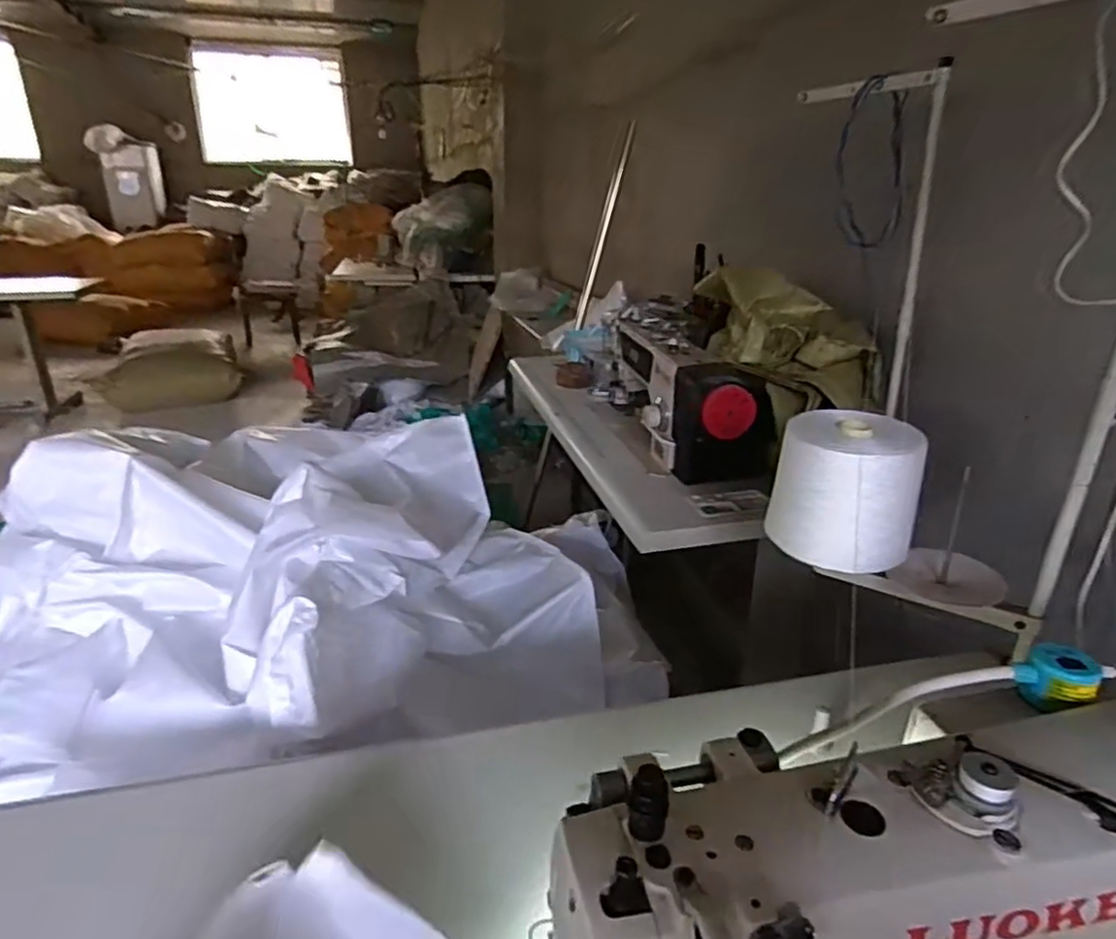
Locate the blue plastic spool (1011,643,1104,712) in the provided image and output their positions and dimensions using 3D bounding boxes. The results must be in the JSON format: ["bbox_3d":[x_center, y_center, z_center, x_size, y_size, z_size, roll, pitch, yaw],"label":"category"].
[{"bbox_3d":[0.329,0.137,0.441,0.034,0.035,0.042,-20,31,-41],"label":"blue plastic spool"}]

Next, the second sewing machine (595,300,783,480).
[{"bbox_3d":[0.235,-0.176,1.456,0.161,0.223,0.645,-3,23,-9],"label":"second sewing machine"}]

